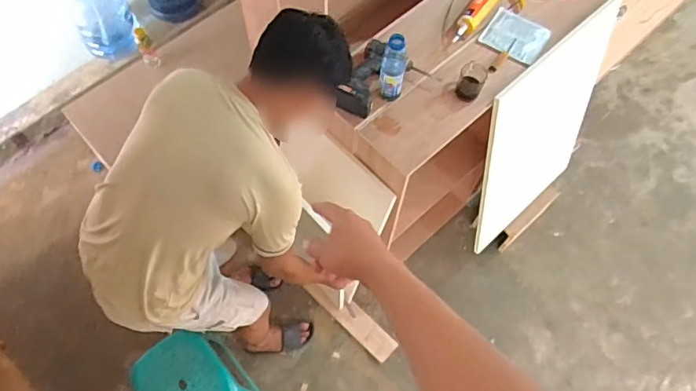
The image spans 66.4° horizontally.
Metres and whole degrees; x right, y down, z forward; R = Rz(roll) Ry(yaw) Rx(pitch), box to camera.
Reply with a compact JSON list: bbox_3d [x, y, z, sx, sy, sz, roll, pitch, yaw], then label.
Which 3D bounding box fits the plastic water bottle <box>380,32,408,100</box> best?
[{"bbox_3d":[0.124,-0.348,1.458,0.068,0.252,0.063,14,65,5],"label":"plastic water bottle"}]

